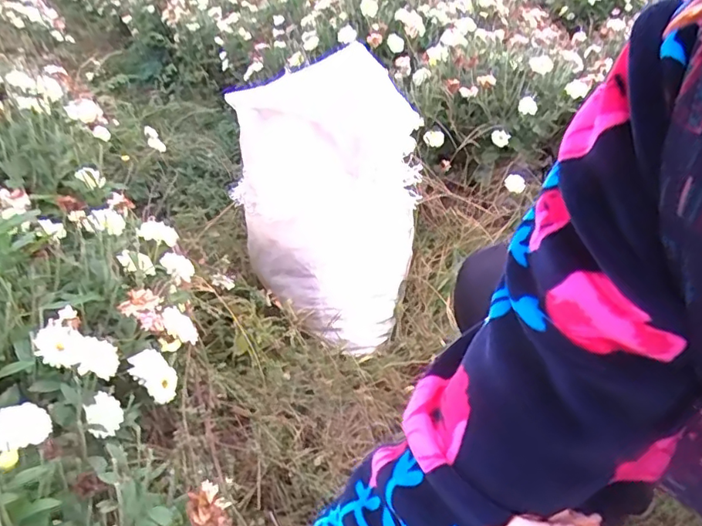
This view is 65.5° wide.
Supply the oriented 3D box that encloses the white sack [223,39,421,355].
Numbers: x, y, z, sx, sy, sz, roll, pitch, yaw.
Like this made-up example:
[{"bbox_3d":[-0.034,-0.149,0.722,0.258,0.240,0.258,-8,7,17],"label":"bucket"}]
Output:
[{"bbox_3d":[-0.028,-0.095,0.950,0.243,0.396,0.290,9,33,22],"label":"white sack"}]

